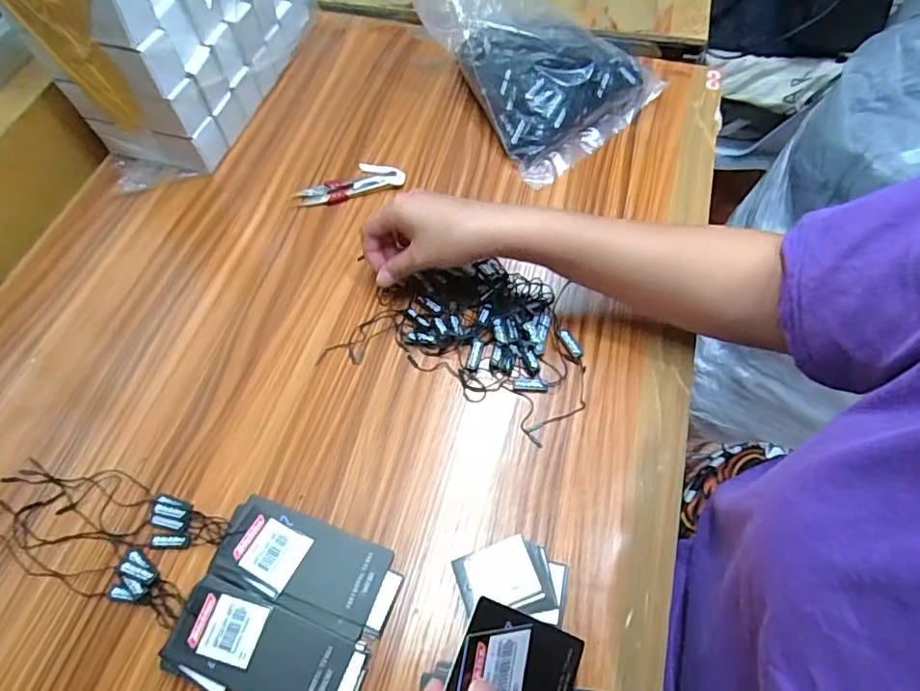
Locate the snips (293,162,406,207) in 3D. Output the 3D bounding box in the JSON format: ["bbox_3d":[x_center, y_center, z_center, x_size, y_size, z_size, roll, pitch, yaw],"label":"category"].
[{"bbox_3d":[-0.110,-0.161,0.537,0.107,0.012,0.039,-13,61,-5],"label":"snips"}]

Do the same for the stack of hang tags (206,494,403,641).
[{"bbox_3d":[-0.101,0.146,0.362,0.119,0.017,0.056,17,63,11],"label":"stack of hang tags"}]

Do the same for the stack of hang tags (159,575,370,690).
[{"bbox_3d":[-0.120,0.193,0.336,0.119,0.018,0.055,18,63,12],"label":"stack of hang tags"}]

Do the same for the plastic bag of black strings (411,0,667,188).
[{"bbox_3d":[0.074,-0.325,0.584,0.184,0.073,0.299,-26,63,-12],"label":"plastic bag of black strings"}]

